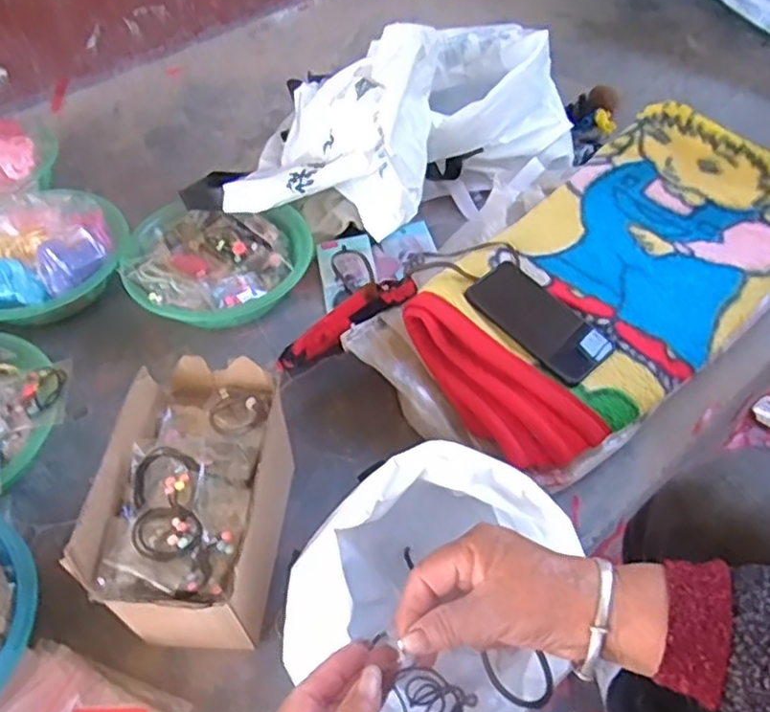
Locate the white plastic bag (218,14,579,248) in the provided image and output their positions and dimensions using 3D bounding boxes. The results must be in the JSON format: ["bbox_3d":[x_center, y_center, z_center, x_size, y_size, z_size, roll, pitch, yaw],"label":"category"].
[{"bbox_3d":[0.009,-0.354,0.954,0.507,0.187,0.302,-26,55,-18],"label":"white plastic bag"}]

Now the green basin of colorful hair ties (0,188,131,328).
[{"bbox_3d":[-0.453,-0.135,0.885,0.227,0.076,0.196,-33,57,-22],"label":"green basin of colorful hair ties"}]

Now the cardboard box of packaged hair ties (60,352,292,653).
[{"bbox_3d":[-0.163,0.142,0.621,0.127,0.175,0.215,3,51,5],"label":"cardboard box of packaged hair ties"}]

